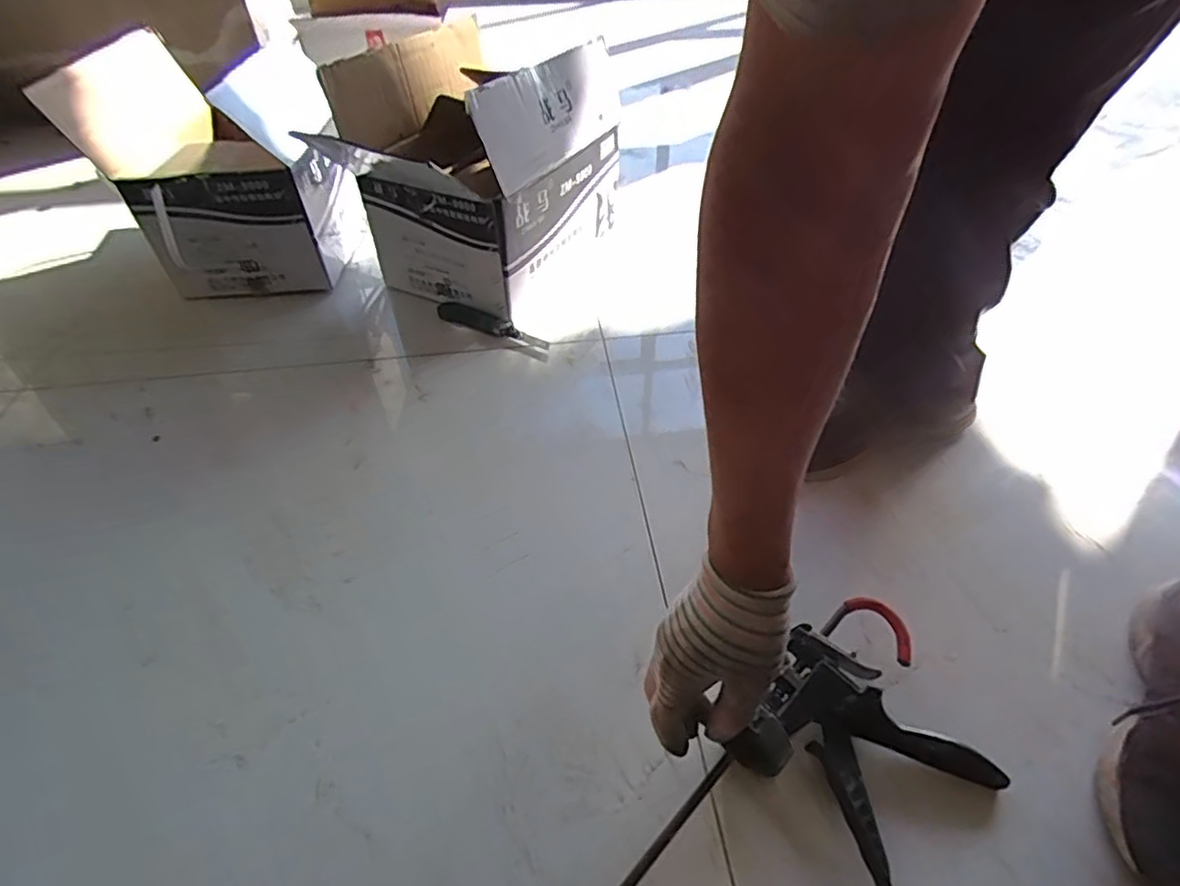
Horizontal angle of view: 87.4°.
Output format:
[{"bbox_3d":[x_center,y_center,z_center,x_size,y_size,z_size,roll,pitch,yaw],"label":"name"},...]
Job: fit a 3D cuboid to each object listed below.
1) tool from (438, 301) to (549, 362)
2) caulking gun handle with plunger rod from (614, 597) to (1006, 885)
[{"bbox_3d":[-0.148,-0.174,0.935,0.221,0.023,0.028,26,50,24],"label":"tool"},{"bbox_3d":[0.086,0.286,0.411,0.499,0.055,0.155,-28,51,-24],"label":"caulking gun handle with plunger rod"}]

